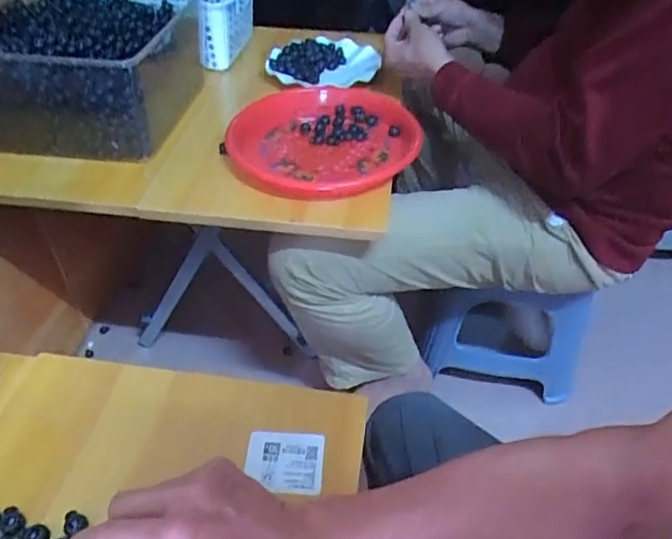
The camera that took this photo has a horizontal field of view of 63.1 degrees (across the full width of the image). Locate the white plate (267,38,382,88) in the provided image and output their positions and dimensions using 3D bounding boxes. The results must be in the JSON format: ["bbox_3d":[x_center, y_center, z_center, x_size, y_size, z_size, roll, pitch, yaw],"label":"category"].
[{"bbox_3d":[-0.021,-0.336,0.900,0.175,0.042,0.175,4,42,-4],"label":"white plate"}]

